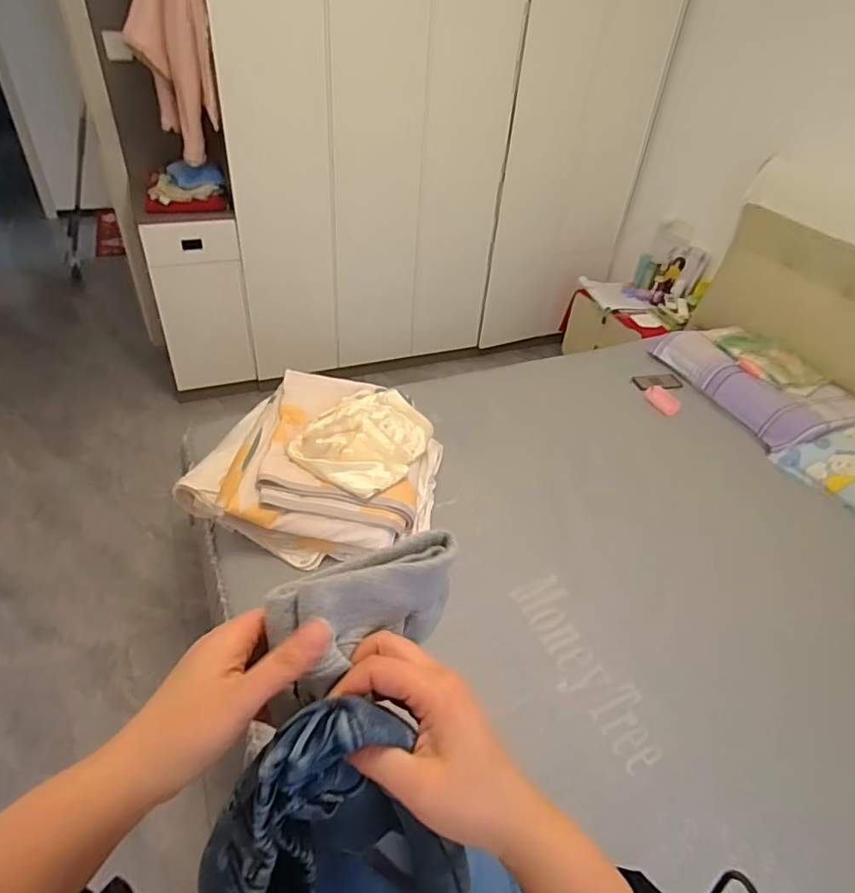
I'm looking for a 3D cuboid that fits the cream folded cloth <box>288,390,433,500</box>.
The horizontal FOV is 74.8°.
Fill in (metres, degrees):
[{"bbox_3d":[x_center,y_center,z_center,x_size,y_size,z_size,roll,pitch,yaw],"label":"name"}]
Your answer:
[{"bbox_3d":[-0.150,-0.020,1.308,0.266,0.049,0.327,18,41,14],"label":"cream folded cloth"}]

